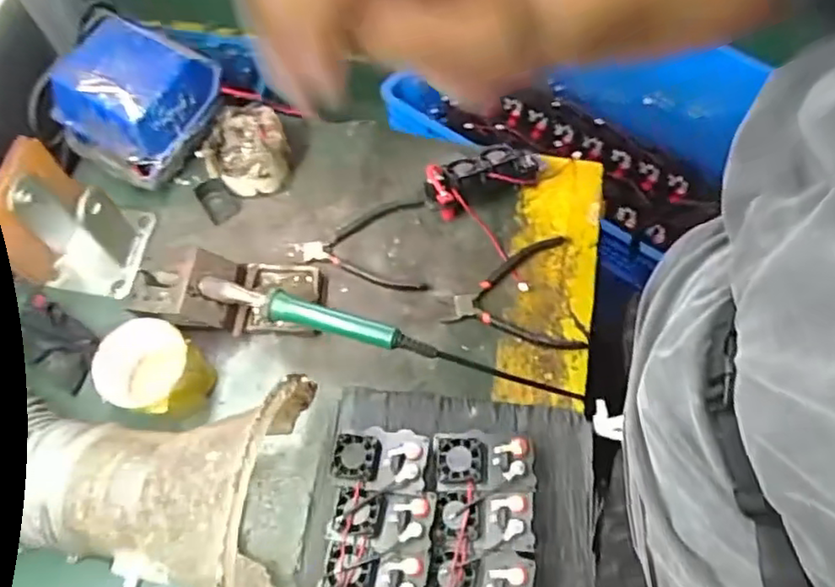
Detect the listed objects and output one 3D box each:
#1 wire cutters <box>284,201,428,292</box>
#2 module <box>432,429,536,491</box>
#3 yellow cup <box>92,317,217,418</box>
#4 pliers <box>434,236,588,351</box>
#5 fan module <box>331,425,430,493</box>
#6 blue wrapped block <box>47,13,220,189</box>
[{"bbox_3d":[-0.065,-0.051,0.687,0.144,0.009,0.107,-2,66,-2],"label":"wire cutters"},{"bbox_3d":[0.062,0.153,0.592,0.088,0.027,0.052,4,66,1],"label":"module"},{"bbox_3d":[-0.245,0.075,0.600,0.087,0.071,0.081,0,66,0],"label":"yellow cup"},{"bbox_3d":[0.094,0.005,0.661,0.142,0.011,0.122,-7,66,-3],"label":"pliers"},{"bbox_3d":[-0.035,0.152,0.592,0.087,0.029,0.052,7,66,3],"label":"fan module"},{"bbox_3d":[-0.290,-0.206,0.663,0.117,0.106,0.140,24,68,10],"label":"blue wrapped block"}]

